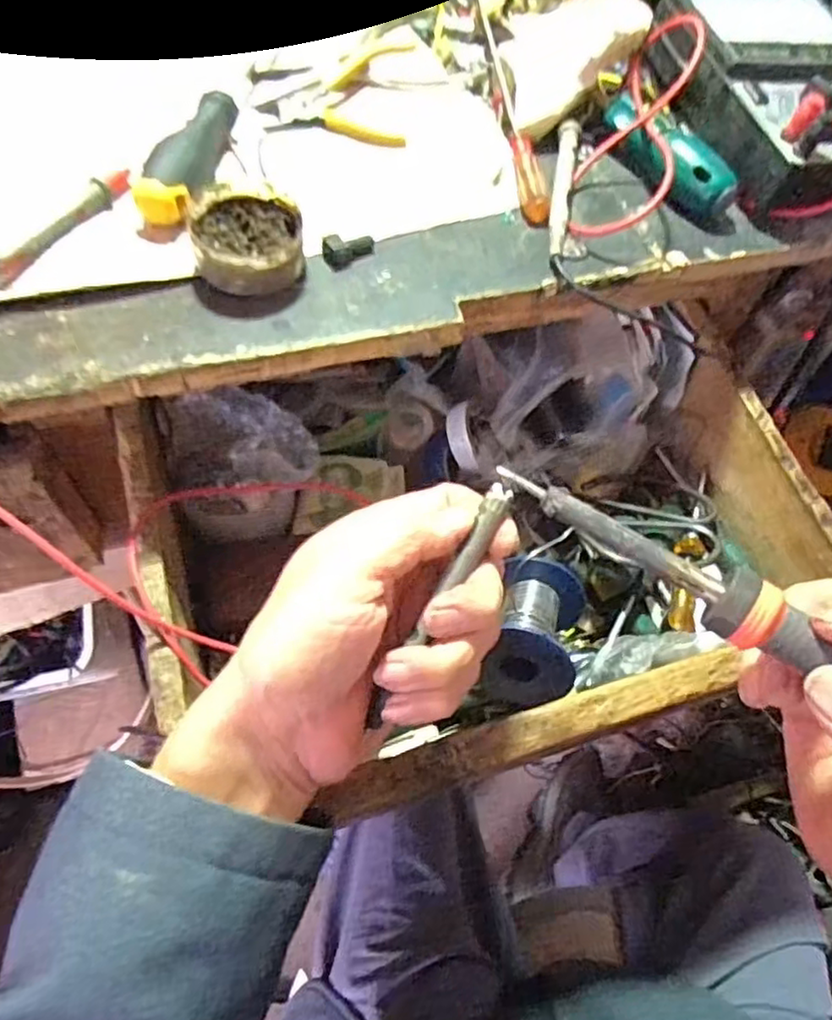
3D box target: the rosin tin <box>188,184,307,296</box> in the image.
[{"bbox_3d":[-0.082,-0.132,0.330,0.051,0.025,0.054,3,59,-5],"label":"rosin tin"}]

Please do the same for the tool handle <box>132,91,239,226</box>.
[{"bbox_3d":[-0.117,-0.191,0.353,0.023,0.024,0.097,17,59,3],"label":"tool handle"}]

